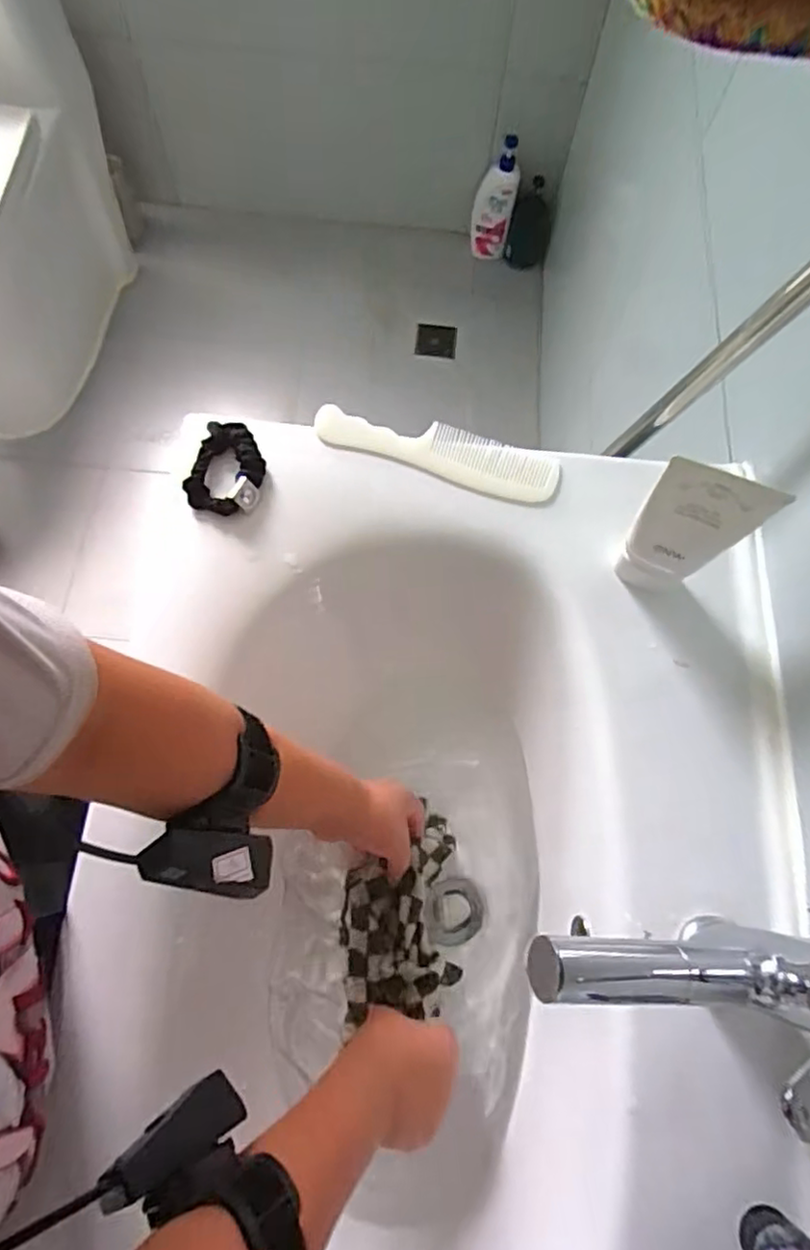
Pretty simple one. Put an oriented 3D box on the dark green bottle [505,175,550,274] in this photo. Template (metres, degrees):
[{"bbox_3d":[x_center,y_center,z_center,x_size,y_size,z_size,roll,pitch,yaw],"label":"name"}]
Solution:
[{"bbox_3d":[0.312,-0.984,1.576,0.107,0.212,0.051,15,71,3],"label":"dark green bottle"}]

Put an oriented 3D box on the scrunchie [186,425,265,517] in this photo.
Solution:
[{"bbox_3d":[-0.147,-0.128,0.531,0.057,0.021,0.078,14,71,3],"label":"scrunchie"}]

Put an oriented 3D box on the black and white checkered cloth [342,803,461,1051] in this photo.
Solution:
[{"bbox_3d":[-0.004,0.252,0.543,0.096,0.039,0.158,-1,71,-2],"label":"black and white checkered cloth"}]

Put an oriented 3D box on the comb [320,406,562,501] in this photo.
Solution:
[{"bbox_3d":[0.027,-0.154,0.559,0.212,0.011,0.051,18,71,4],"label":"comb"}]

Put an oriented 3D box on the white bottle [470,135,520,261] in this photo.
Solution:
[{"bbox_3d":[0.216,-1.023,1.554,0.099,0.271,0.057,10,71,2],"label":"white bottle"}]

